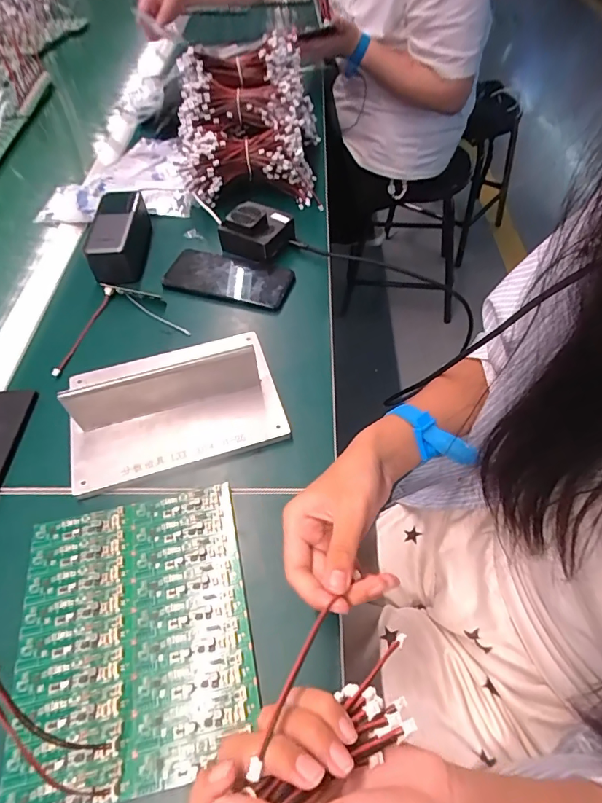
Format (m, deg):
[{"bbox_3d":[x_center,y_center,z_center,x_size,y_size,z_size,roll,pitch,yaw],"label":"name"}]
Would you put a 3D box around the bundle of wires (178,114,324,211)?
[{"bbox_3d":[-0.075,-0.338,0.638,0.202,0.081,0.074,-2,54,-1],"label":"bundle of wires"}]

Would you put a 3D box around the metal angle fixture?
[{"bbox_3d":[-0.126,-0.010,0.429,0.198,0.063,0.141,-15,55,-11],"label":"metal angle fixture"}]

